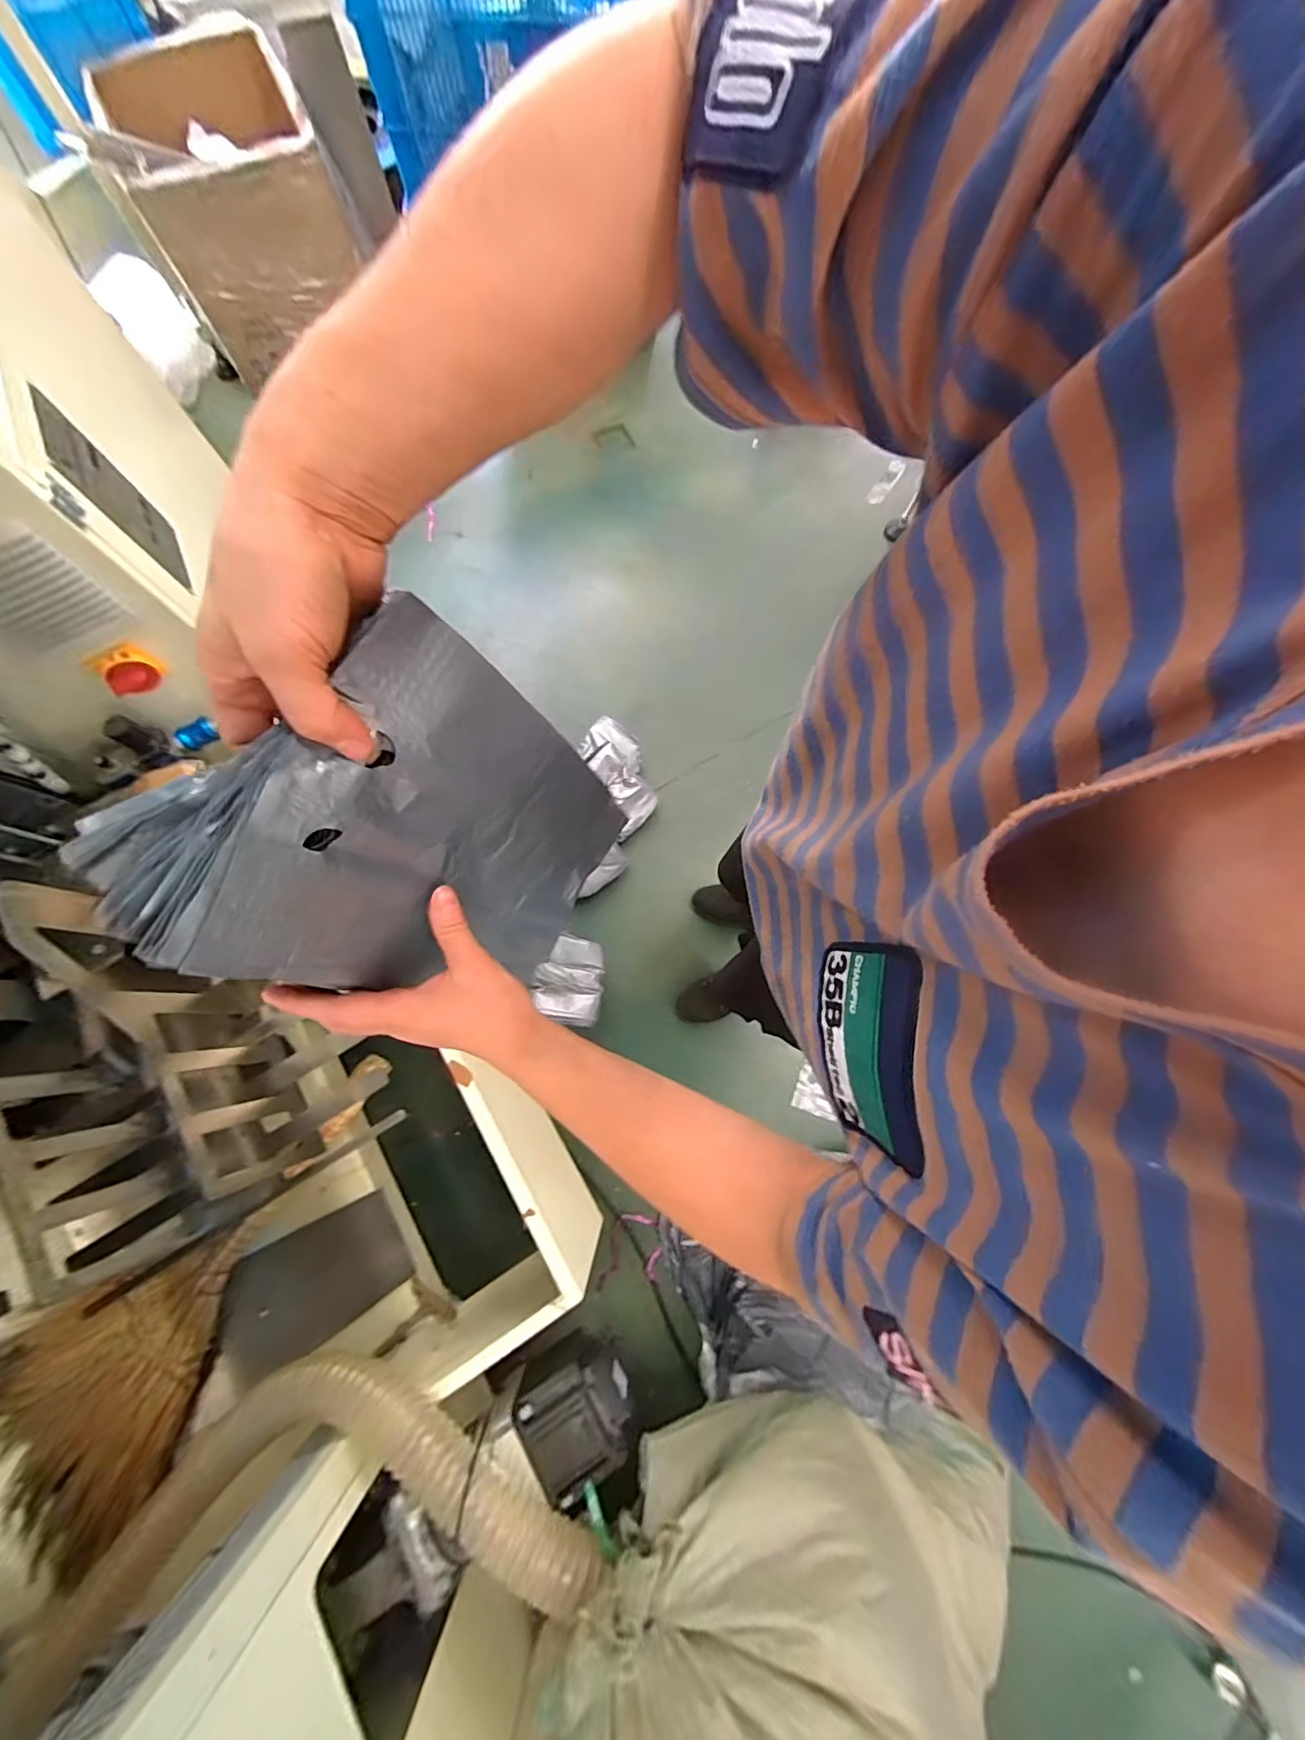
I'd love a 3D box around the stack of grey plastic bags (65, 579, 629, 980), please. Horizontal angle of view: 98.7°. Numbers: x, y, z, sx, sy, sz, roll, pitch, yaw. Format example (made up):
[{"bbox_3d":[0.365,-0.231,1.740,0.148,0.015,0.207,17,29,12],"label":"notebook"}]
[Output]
[{"bbox_3d":[-0.127,-0.015,0.399,0.053,0.386,0.186,31,86,14],"label":"stack of grey plastic bags"}]

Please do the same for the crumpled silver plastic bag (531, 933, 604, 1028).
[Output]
[{"bbox_3d":[-0.181,0.245,1.241,0.151,0.054,0.186,5,74,1],"label":"crumpled silver plastic bag"}]

